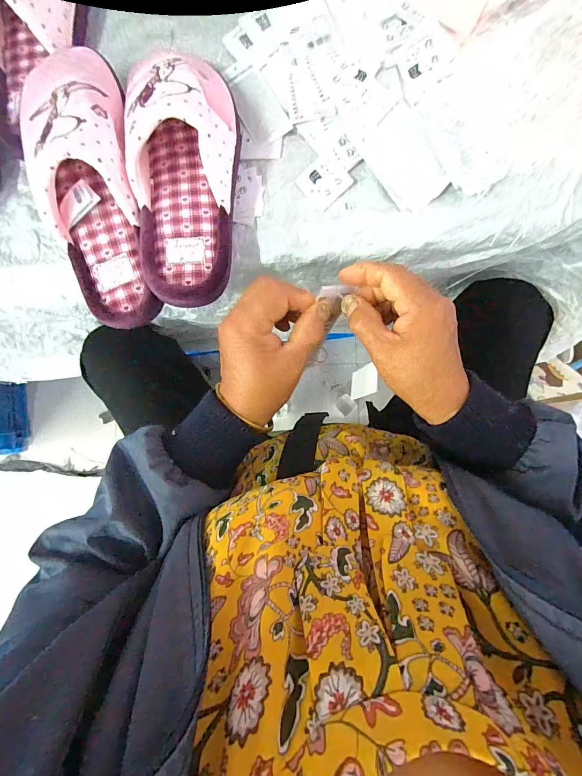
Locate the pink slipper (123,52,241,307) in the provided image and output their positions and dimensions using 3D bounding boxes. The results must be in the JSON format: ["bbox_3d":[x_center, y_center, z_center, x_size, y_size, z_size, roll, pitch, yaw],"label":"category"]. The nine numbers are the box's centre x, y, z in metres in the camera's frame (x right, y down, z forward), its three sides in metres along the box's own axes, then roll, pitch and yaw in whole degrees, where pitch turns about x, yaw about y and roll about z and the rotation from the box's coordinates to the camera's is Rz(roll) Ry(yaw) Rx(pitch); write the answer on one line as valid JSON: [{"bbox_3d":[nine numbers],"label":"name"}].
[{"bbox_3d":[-0.095,-0.185,0.311,0.088,0.066,0.222,-2,89,4],"label":"pink slipper"}]

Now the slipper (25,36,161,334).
[{"bbox_3d":[-0.182,-0.172,0.317,0.091,0.070,0.234,-8,103,4],"label":"slipper"}]

